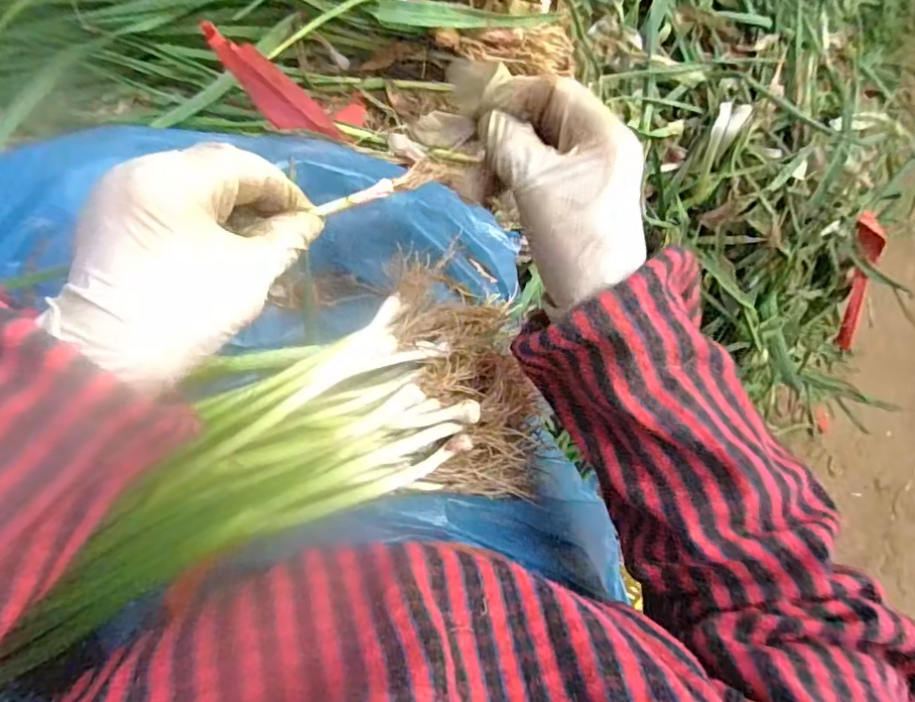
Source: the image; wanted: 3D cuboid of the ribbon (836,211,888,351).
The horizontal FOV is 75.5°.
[{"bbox_3d":[0.445,-0.070,0.655,0.018,0.026,0.168,-13,121,-6],"label":"ribbon"}]

